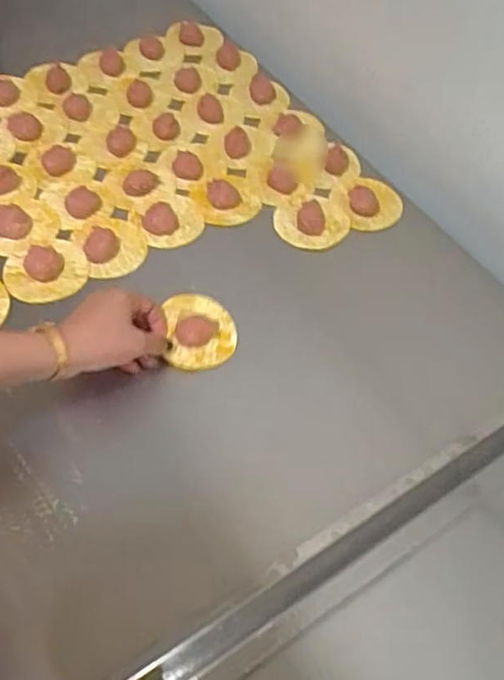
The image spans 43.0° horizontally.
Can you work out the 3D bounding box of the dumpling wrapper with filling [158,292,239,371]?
[{"bbox_3d":[-0.050,-0.010,0.617,0.069,0.021,0.081,-11,56,-13],"label":"dumpling wrapper with filling"}]

